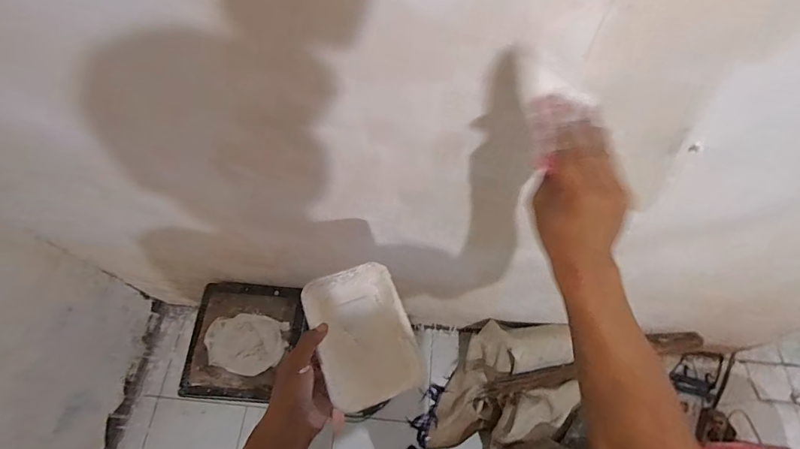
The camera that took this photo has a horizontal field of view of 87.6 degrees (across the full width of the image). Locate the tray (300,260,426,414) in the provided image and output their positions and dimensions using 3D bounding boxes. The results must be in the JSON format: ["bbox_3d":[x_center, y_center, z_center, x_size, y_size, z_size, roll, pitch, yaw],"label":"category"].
[{"bbox_3d":[-0.048,0.141,0.532,0.115,0.046,0.168,-19,61,-14],"label":"tray"}]

